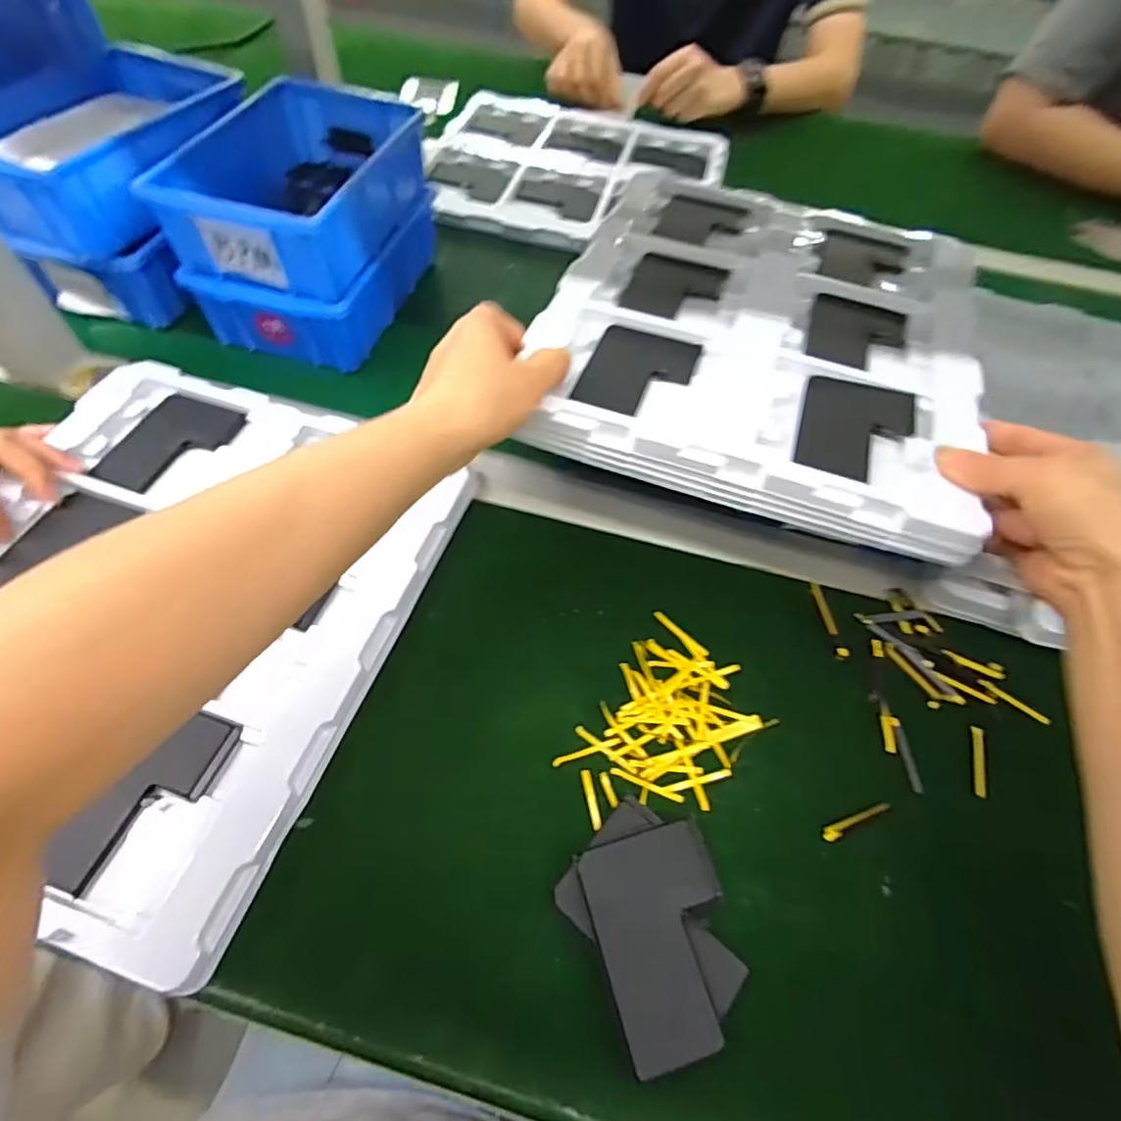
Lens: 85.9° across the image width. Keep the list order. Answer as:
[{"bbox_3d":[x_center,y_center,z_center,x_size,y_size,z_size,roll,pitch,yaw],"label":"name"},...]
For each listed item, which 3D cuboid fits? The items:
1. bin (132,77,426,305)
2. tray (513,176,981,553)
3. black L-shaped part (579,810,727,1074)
[{"bbox_3d":[-0.197,-0.298,0.471,0.135,0.060,0.205,15,57,5],"label":"bin"},{"bbox_3d":[0.144,-0.170,0.423,0.273,0.028,0.329,19,58,8],"label":"tray"},{"bbox_3d":[0.049,0.172,0.275,0.063,0.005,0.087,-11,56,-10],"label":"black L-shaped part"}]

